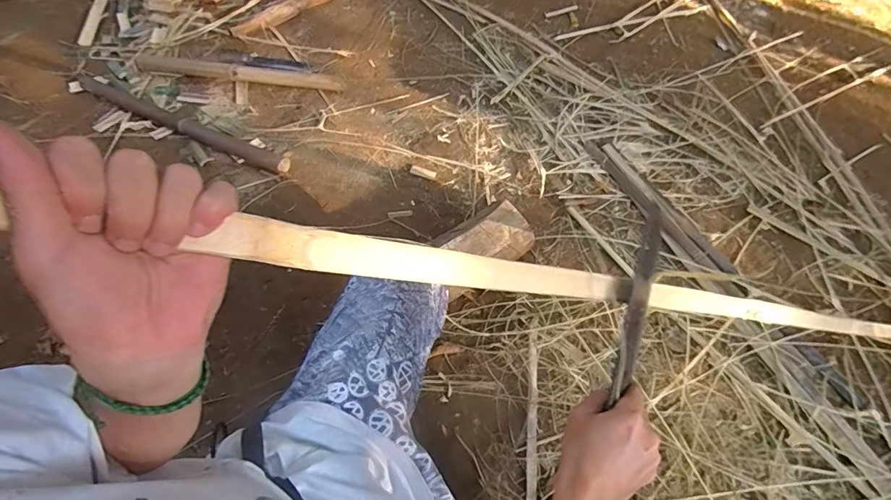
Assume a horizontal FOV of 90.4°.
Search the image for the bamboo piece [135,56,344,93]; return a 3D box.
[{"bbox_3d":[-0.588,-0.502,1.245,0.599,0.034,0.060,8,64,4],"label":"bamboo piece"}]

